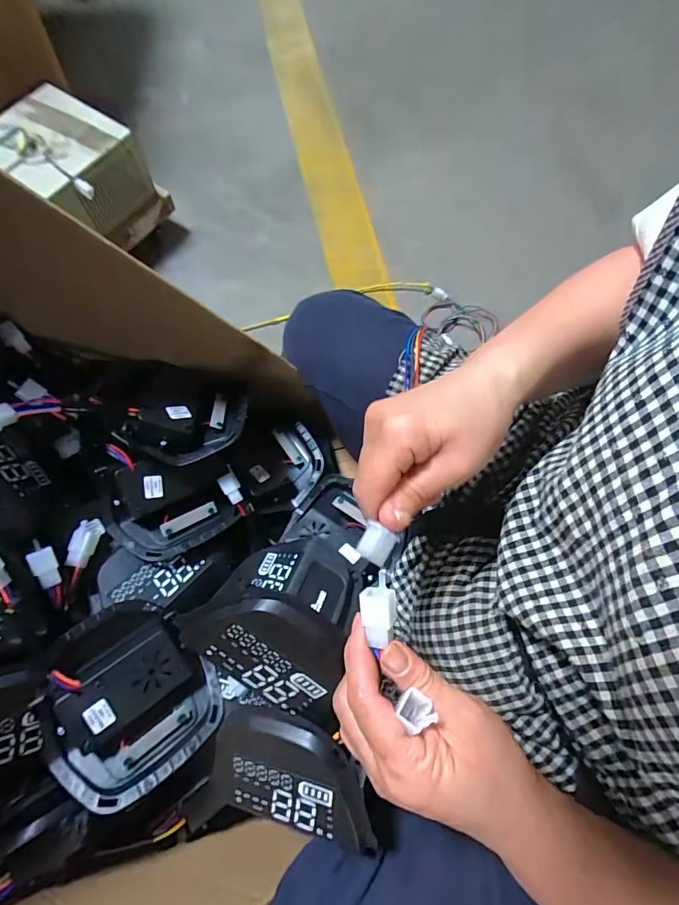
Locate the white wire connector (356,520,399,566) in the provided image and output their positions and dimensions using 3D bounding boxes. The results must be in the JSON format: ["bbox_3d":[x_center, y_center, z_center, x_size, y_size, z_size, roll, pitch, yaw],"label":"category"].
[{"bbox_3d":[0.021,0.052,0.245,0.019,0.008,0.019,26,71,8],"label":"white wire connector"}]

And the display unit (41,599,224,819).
[{"bbox_3d":[-0.172,0.195,0.343,0.118,0.045,0.132,-36,87,-28],"label":"display unit"}]

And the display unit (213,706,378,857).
[{"bbox_3d":[-0.029,0.218,0.307,0.120,0.040,0.076,4,96,21],"label":"display unit"}]

